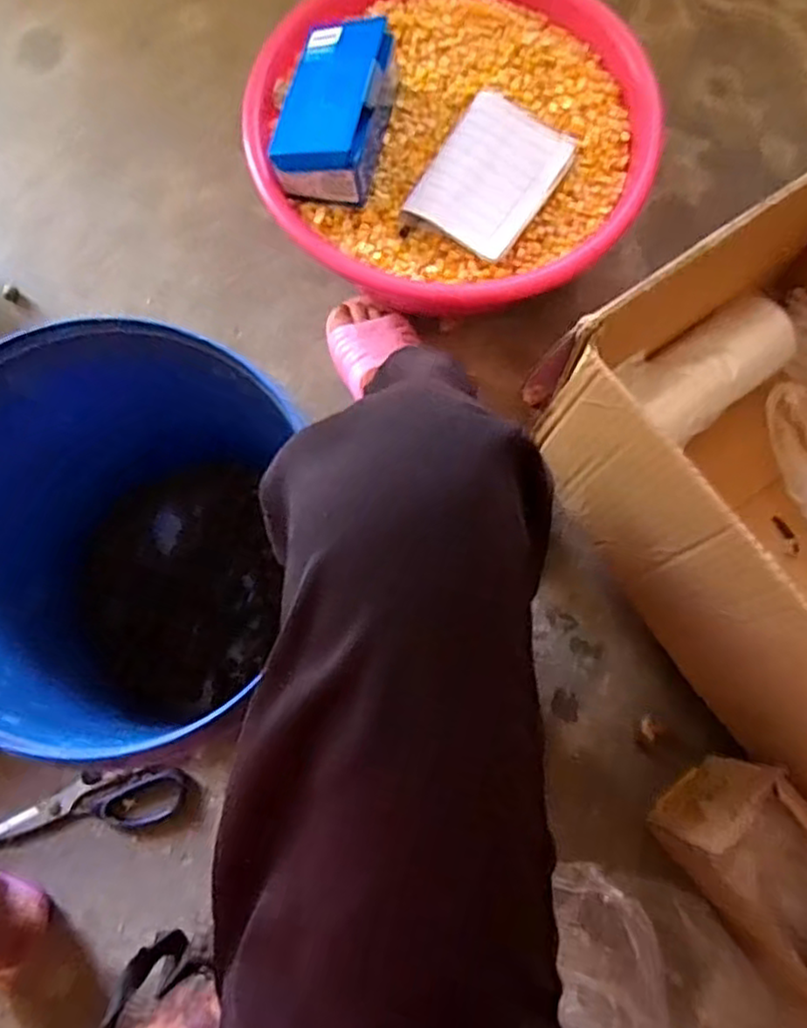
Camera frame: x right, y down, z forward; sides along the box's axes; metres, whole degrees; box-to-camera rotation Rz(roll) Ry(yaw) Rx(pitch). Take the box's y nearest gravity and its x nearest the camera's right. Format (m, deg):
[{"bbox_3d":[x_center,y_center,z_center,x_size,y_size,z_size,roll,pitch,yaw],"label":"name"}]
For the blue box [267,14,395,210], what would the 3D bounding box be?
[{"bbox_3d":[-0.059,-0.346,0.601,0.081,0.069,0.141,12,77,2],"label":"blue box"}]

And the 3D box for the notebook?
[{"bbox_3d":[0.079,-0.299,0.615,0.101,0.017,0.139,31,78,6],"label":"notebook"}]

